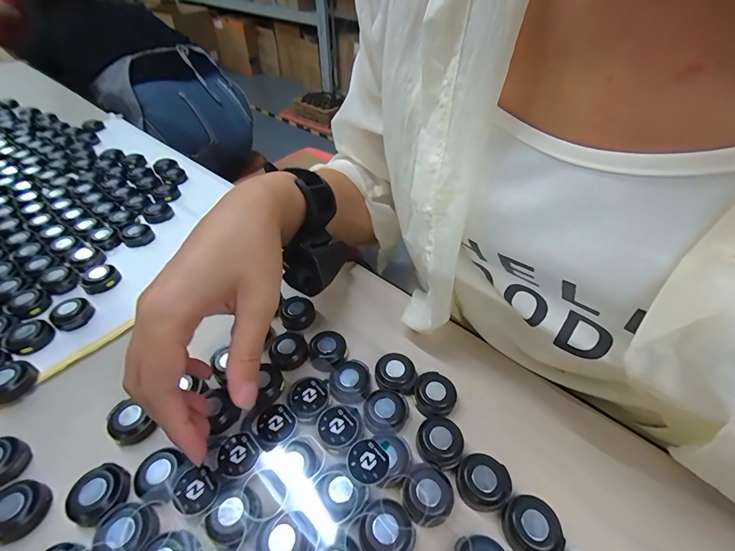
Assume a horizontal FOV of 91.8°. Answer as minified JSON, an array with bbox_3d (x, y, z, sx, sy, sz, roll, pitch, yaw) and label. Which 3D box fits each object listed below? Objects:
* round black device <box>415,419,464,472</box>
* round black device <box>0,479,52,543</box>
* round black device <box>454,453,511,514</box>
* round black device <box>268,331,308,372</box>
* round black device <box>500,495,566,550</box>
[{"bbox_3d":[0.046,0.108,0.227,0.027,0.012,0.029,0,44,0],"label":"round black device"},{"bbox_3d":[-0.202,0.134,0.204,0.029,0.013,0.029,0,44,0],"label":"round black device"},{"bbox_3d":[0.068,0.123,0.212,0.028,0.015,0.026,0,44,0],"label":"round black device"},{"bbox_3d":[-0.061,0.058,0.273,0.025,0.013,0.027,0,44,0],"label":"round black device"},{"bbox_3d":[0.091,0.139,0.196,0.027,0.012,0.030,-25,49,-23],"label":"round black device"}]

